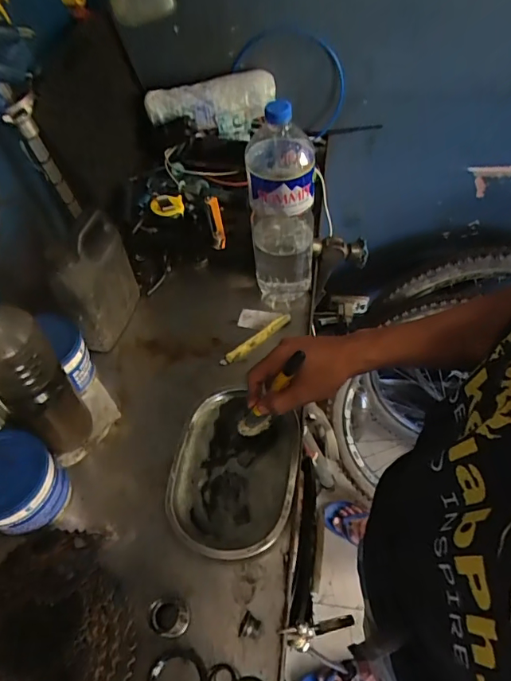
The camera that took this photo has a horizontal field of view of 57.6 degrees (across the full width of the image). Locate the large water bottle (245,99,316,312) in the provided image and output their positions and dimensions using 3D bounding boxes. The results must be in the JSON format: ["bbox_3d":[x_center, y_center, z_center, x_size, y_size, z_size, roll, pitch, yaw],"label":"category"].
[{"bbox_3d":[0.040,-0.184,0.664,0.093,0.311,0.105,-17,56,-8],"label":"large water bottle"}]

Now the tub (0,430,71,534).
[{"bbox_3d":[-0.288,0.168,0.553,0.106,0.081,0.099,-2,55,3],"label":"tub"}]

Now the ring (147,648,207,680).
[{"bbox_3d":[-0.081,0.355,0.481,0.061,0.016,0.060,-2,55,3],"label":"ring"}]

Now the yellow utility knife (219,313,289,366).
[{"bbox_3d":[0.001,0.000,0.724,0.132,0.020,0.016,-36,60,-19],"label":"yellow utility knife"}]

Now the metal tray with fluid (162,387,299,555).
[{"bbox_3d":[-0.026,0.165,0.597,0.152,0.035,0.209,9,56,10],"label":"metal tray with fluid"}]

